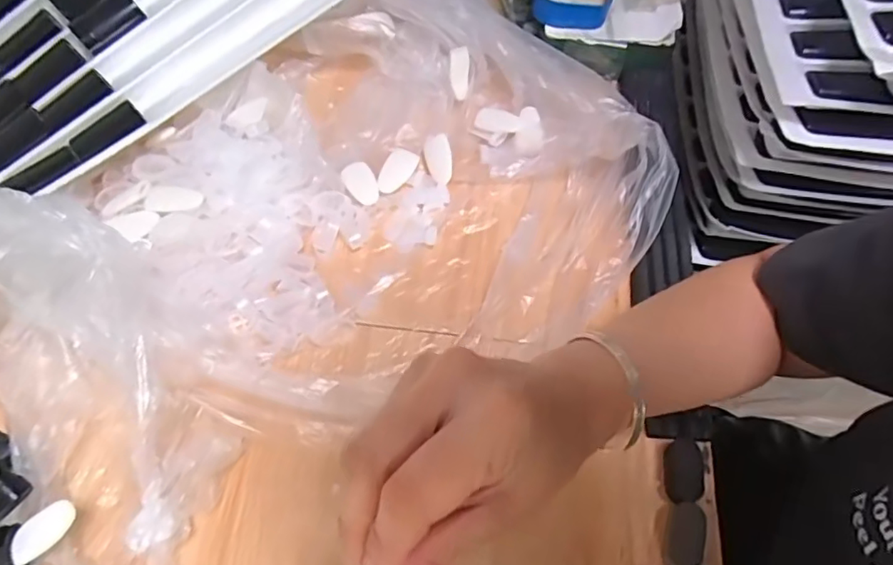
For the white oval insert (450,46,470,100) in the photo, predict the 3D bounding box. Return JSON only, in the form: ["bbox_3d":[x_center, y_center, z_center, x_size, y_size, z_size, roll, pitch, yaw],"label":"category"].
[{"bbox_3d":[0.011,-0.180,0.481,0.020,0.042,0.005,-14,34,-25],"label":"white oval insert"}]

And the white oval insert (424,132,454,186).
[{"bbox_3d":[-0.005,-0.101,0.461,0.021,0.016,0.043,-10,62,-5],"label":"white oval insert"}]

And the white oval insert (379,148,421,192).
[{"bbox_3d":[-0.040,-0.093,0.457,0.022,0.009,0.045,21,63,11],"label":"white oval insert"}]

